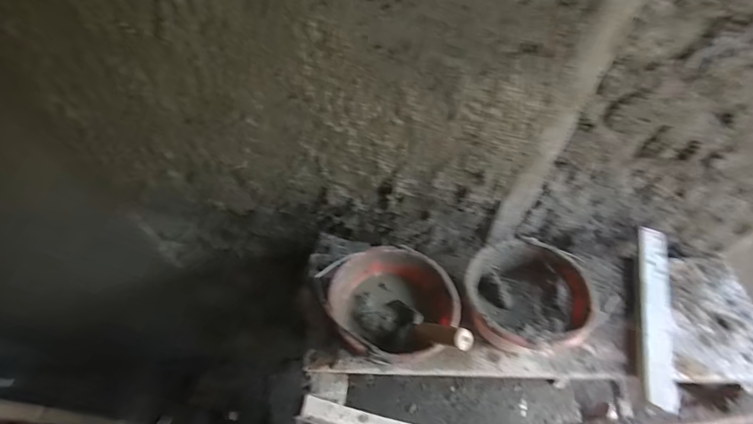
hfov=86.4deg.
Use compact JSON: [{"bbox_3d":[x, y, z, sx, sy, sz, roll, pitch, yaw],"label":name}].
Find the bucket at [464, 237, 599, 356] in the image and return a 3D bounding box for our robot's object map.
[{"bbox_3d":[0.307,0.186,0.848,0.238,0.143,0.225,0,56,0],"label":"bucket"}]

